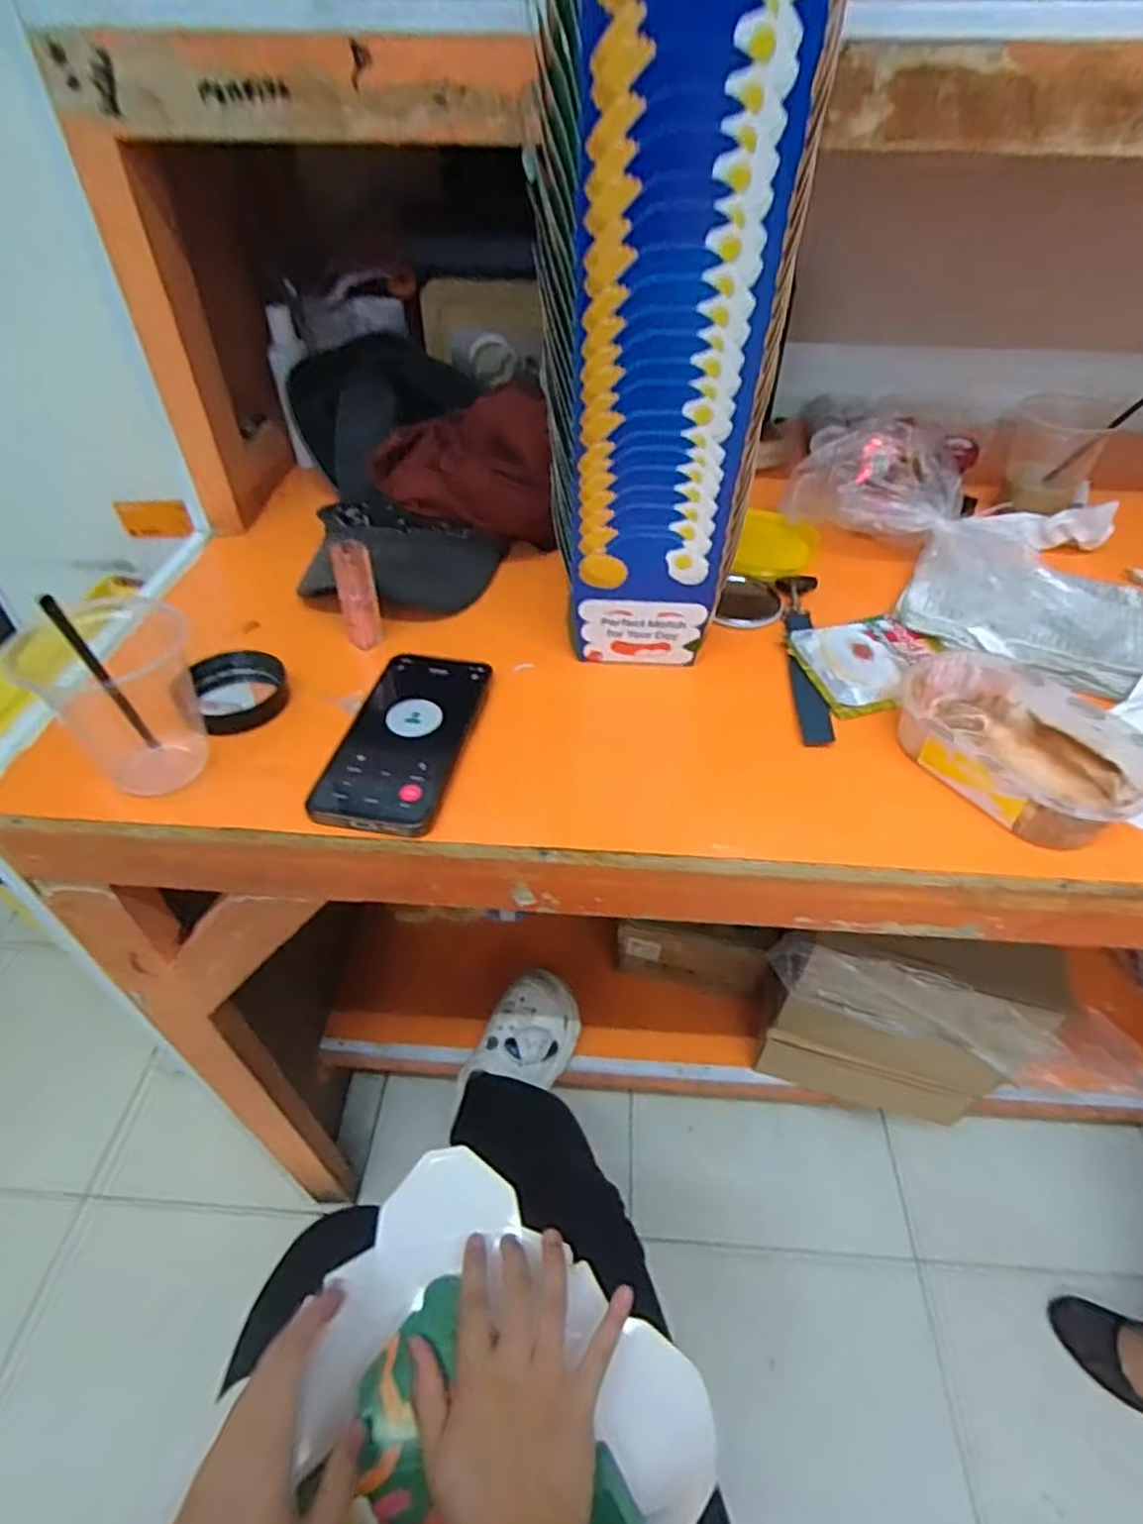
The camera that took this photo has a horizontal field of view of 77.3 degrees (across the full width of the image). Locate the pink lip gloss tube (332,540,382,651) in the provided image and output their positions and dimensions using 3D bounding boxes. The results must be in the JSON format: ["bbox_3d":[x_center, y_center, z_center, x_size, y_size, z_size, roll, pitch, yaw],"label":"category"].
[{"bbox_3d":[-0.159,-0.122,0.537,0.026,0.087,0.016,-15,47,-16],"label":"pink lip gloss tube"}]

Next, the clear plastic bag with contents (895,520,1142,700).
[{"bbox_3d":[0.383,-0.135,0.570,0.205,0.047,0.164,27,50,24],"label":"clear plastic bag with contents"}]

